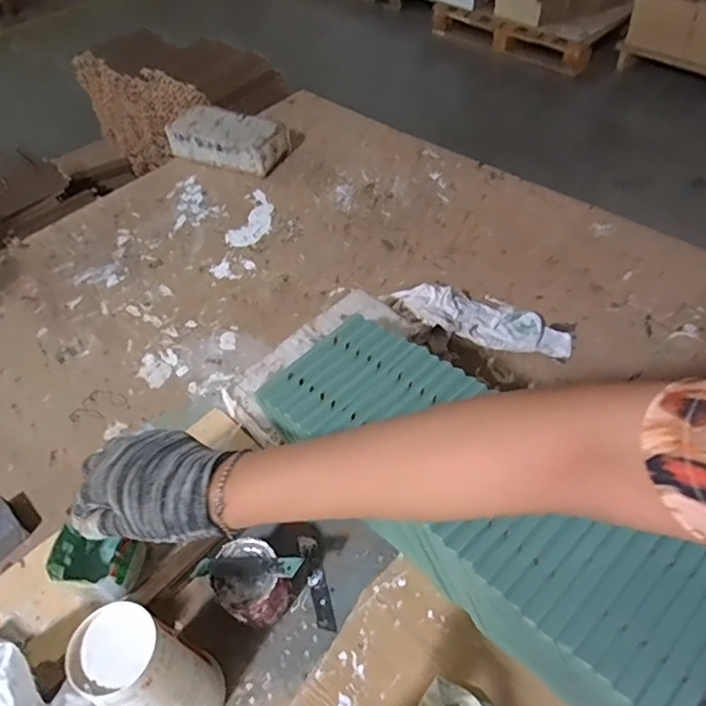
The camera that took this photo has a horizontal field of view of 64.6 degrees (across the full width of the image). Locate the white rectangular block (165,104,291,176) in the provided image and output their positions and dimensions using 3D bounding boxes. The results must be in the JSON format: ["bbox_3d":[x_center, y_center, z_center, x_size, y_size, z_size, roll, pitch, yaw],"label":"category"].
[{"bbox_3d":[-0.243,-0.399,1.052,0.223,0.079,0.104,13,52,15],"label":"white rectangular block"}]

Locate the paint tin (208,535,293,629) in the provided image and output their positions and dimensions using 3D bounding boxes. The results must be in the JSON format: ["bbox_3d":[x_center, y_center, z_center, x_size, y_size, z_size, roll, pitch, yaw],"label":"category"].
[{"bbox_3d":[-0.097,0.225,0.537,0.065,0.073,0.062,-2,50,3],"label":"paint tin"}]

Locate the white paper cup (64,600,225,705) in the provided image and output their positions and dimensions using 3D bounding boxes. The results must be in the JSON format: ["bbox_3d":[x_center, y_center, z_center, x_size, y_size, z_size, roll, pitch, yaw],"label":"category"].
[{"bbox_3d":[-0.159,0.267,0.454,0.068,0.168,0.074,-20,51,-12],"label":"white paper cup"}]

